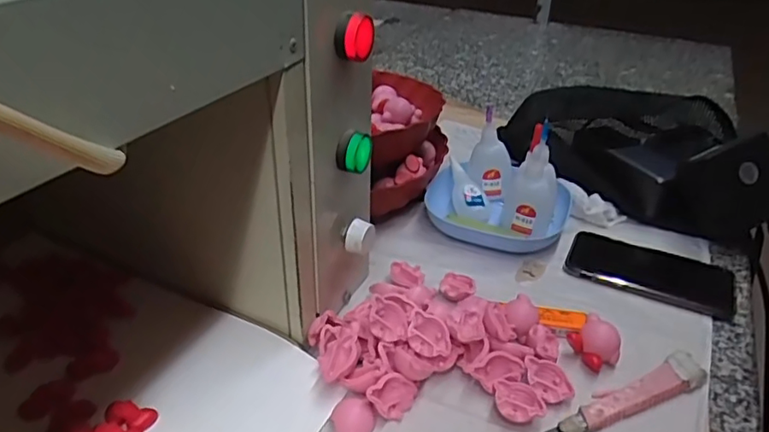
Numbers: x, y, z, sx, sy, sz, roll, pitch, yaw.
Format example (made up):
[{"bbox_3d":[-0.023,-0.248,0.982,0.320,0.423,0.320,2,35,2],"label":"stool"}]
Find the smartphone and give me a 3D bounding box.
[{"bbox_3d":[0.238,0.047,0.513,0.136,0.006,0.075,17,36,21],"label":"smartphone"}]

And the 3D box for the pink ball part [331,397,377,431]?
[{"bbox_3d":[-0.020,0.131,0.372,0.026,0.015,0.027,3,34,-2],"label":"pink ball part"}]

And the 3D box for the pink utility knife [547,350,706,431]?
[{"bbox_3d":[0.161,0.123,0.388,0.137,0.013,0.026,-12,37,-22],"label":"pink utility knife"}]

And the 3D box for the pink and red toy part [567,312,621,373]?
[{"bbox_3d":[0.157,0.094,0.423,0.028,0.023,0.033,-21,42,-32],"label":"pink and red toy part"}]

